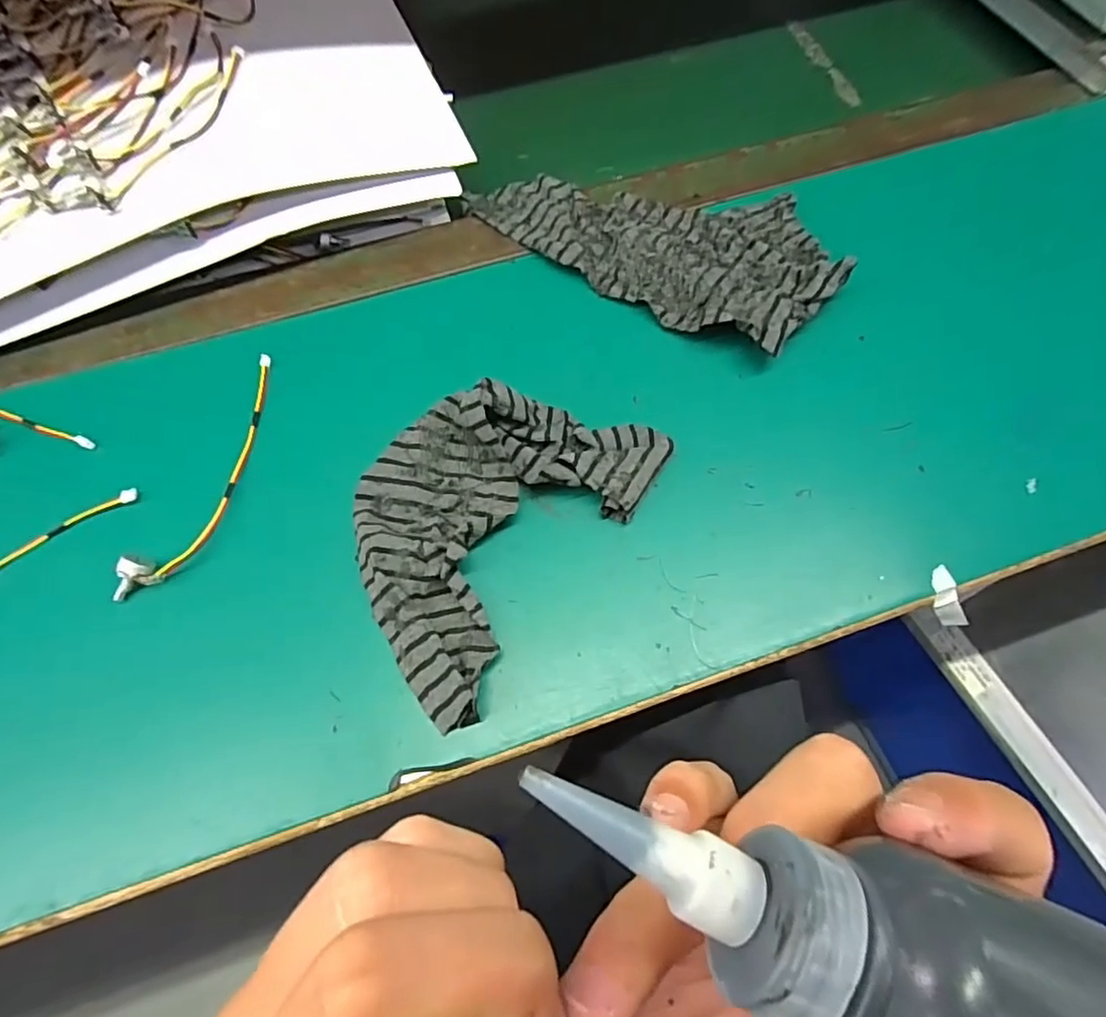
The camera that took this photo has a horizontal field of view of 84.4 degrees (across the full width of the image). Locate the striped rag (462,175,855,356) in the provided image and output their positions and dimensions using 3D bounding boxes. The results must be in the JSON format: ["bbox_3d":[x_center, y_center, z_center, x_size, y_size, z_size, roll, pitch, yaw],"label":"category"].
[{"bbox_3d":[0.073,-0.192,0.415,0.240,0.024,0.121,34,71,14],"label":"striped rag"}]

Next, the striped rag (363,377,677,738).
[{"bbox_3d":[-0.039,-0.002,0.328,0.132,0.029,0.193,34,71,14],"label":"striped rag"}]

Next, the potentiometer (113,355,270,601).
[{"bbox_3d":[-0.190,-0.021,0.348,0.033,0.018,0.162,16,68,7],"label":"potentiometer"}]

